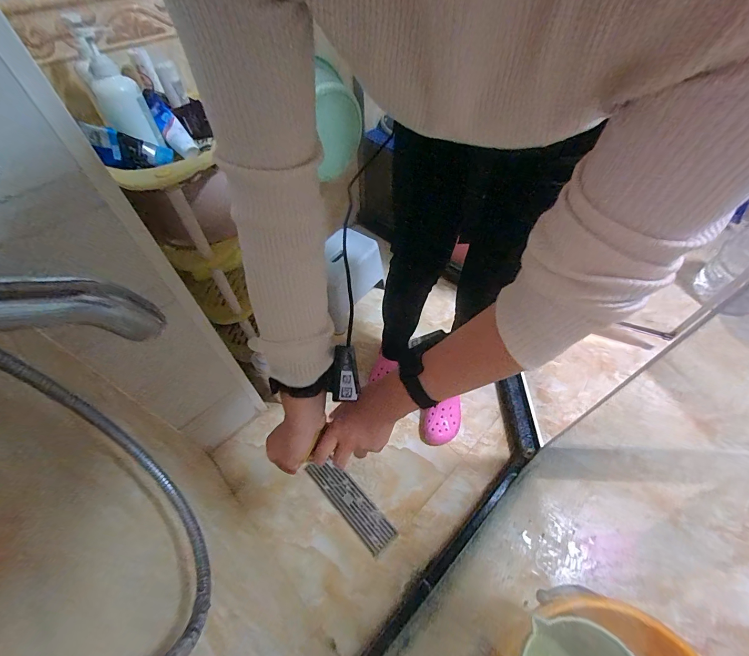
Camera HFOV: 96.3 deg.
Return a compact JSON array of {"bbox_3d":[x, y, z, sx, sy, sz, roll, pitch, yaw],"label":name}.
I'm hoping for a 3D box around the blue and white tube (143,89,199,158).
[{"bbox_3d":[-0.417,-0.414,0.684,0.046,0.034,0.170,-32,82,-19],"label":"blue and white tube"}]

